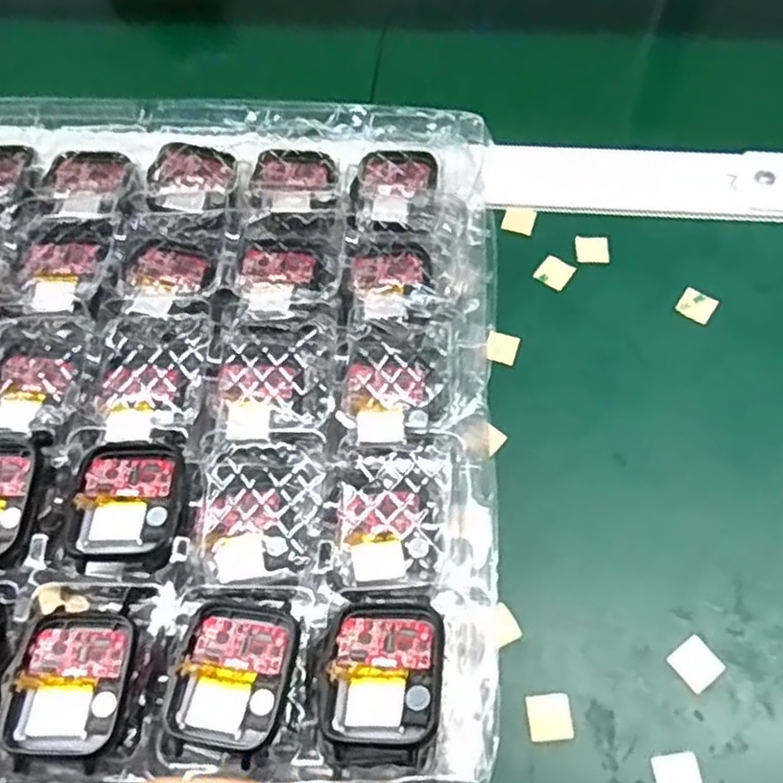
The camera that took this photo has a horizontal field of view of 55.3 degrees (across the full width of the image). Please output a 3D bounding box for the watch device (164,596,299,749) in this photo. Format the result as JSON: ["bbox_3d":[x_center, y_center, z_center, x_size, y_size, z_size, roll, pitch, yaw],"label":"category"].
[{"bbox_3d":[-0.050,0.088,0.236,0.036,0.006,0.042,8,64,7],"label":"watch device"}]

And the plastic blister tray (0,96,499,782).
[{"bbox_3d":[-0.095,-0.008,0.294,0.263,0.026,0.280,3,63,5],"label":"plastic blister tray"}]

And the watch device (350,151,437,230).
[{"bbox_3d":[0.000,-0.092,0.341,0.033,0.014,0.053,14,65,10],"label":"watch device"}]

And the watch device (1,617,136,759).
[{"bbox_3d":[-0.101,0.092,0.236,0.035,0.004,0.041,3,63,5],"label":"watch device"}]

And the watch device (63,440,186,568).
[{"bbox_3d":[-0.093,0.039,0.265,0.038,0.010,0.044,4,64,5],"label":"watch device"}]

